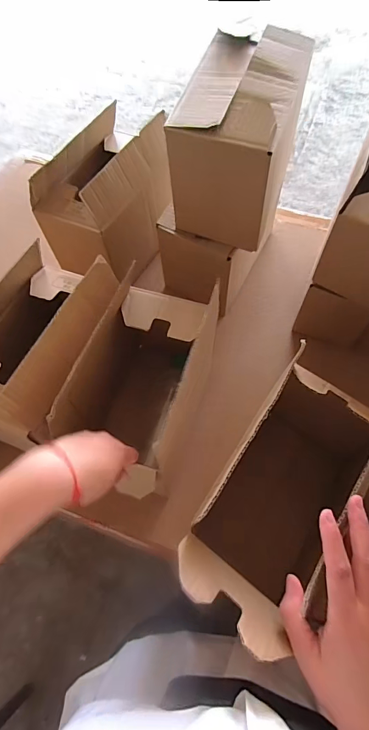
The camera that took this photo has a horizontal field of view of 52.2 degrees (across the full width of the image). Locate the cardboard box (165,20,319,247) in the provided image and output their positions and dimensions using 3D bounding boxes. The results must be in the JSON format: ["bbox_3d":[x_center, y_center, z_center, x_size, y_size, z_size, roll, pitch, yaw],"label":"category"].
[{"bbox_3d":[0.074,-0.305,0.517,0.134,0.163,0.213,16,65,9],"label":"cardboard box"}]

